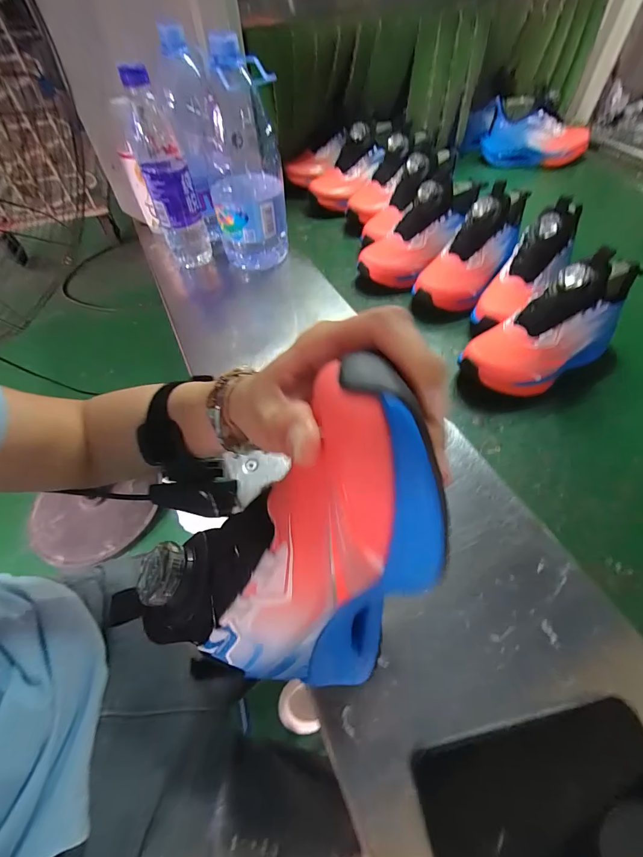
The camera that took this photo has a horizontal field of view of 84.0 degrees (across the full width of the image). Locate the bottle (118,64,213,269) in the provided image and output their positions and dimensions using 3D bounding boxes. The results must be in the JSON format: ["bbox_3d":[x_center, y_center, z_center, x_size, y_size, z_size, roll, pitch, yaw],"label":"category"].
[{"bbox_3d":[-0.215,-0.342,0.502,0.068,0.223,0.057,-15,56,-9],"label":"bottle"}]

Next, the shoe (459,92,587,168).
[{"bbox_3d":[0.467,-0.679,0.806,0.259,0.120,0.119,20,58,15],"label":"shoe"}]

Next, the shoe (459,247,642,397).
[{"bbox_3d":[0.276,-0.125,0.423,0.203,0.119,0.093,-30,60,-18],"label":"shoe"}]

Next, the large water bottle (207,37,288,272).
[{"bbox_3d":[-0.107,-0.362,0.500,0.102,0.236,0.113,-8,55,-4],"label":"large water bottle"}]

